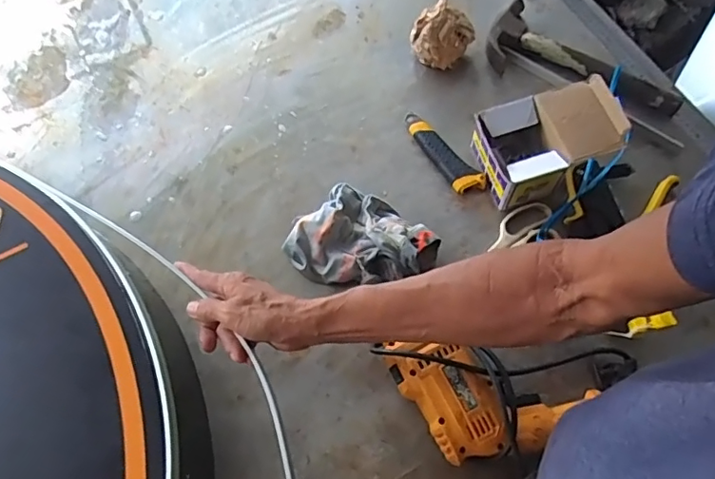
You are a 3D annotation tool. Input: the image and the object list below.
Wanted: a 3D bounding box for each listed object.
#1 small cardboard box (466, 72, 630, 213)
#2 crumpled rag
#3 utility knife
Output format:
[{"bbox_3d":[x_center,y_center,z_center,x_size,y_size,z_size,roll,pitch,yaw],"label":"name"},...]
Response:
[{"bbox_3d":[0.249,-0.121,0.699,0.170,0.087,0.118,-16,69,-3],"label":"small cardboard box"},{"bbox_3d":[0.004,0.008,0.686,0.184,0.053,0.139,35,75,15],"label":"crumpled rag"},{"bbox_3d":[0.118,-0.125,0.745,0.038,0.022,0.150,-32,71,-9],"label":"utility knife"}]

